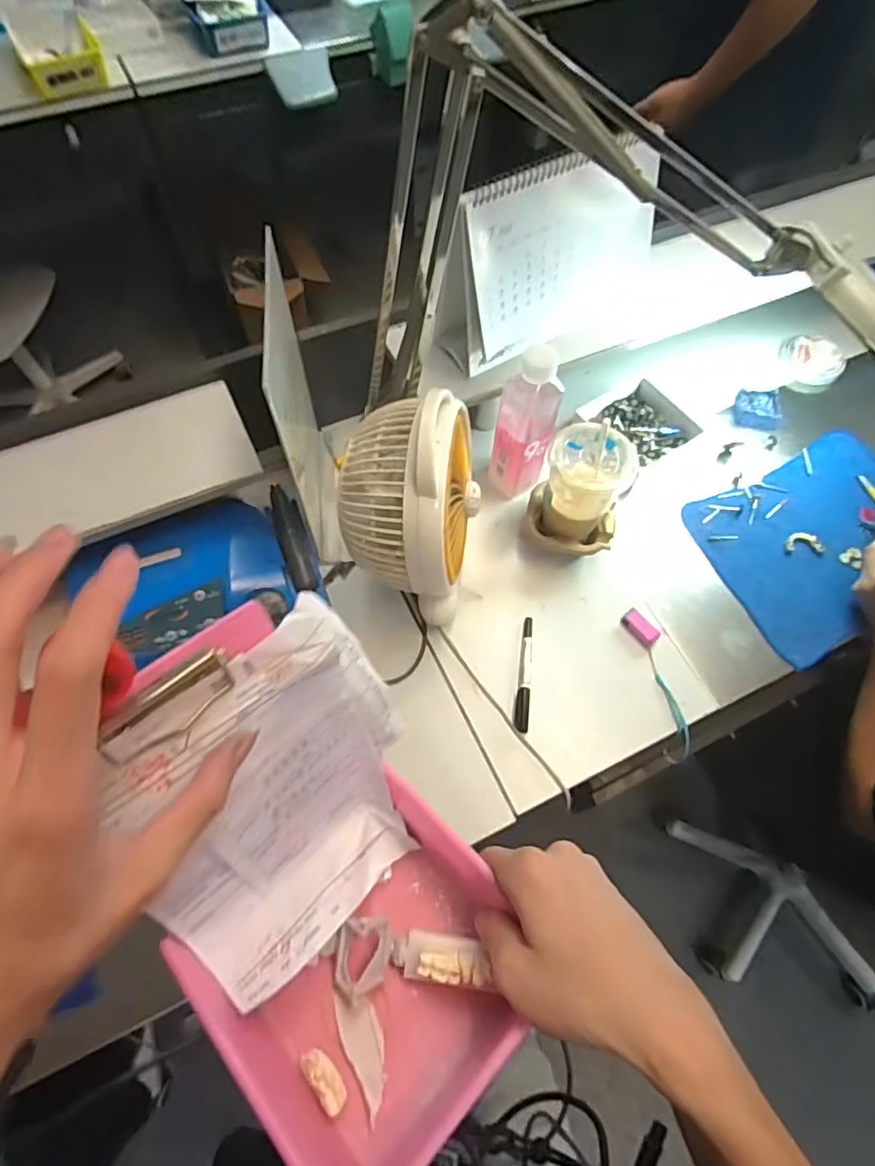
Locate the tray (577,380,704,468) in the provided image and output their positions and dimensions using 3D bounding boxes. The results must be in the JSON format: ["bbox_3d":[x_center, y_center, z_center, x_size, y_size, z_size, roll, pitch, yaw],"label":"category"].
[{"bbox_3d":[0.284,-0.221,0.847,0.115,0.032,0.121,-27,68,-15],"label":"tray"}]

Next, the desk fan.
[{"bbox_3d":[-0.028,-0.094,0.653,0.145,0.242,0.203,8,63,2],"label":"desk fan"}]

